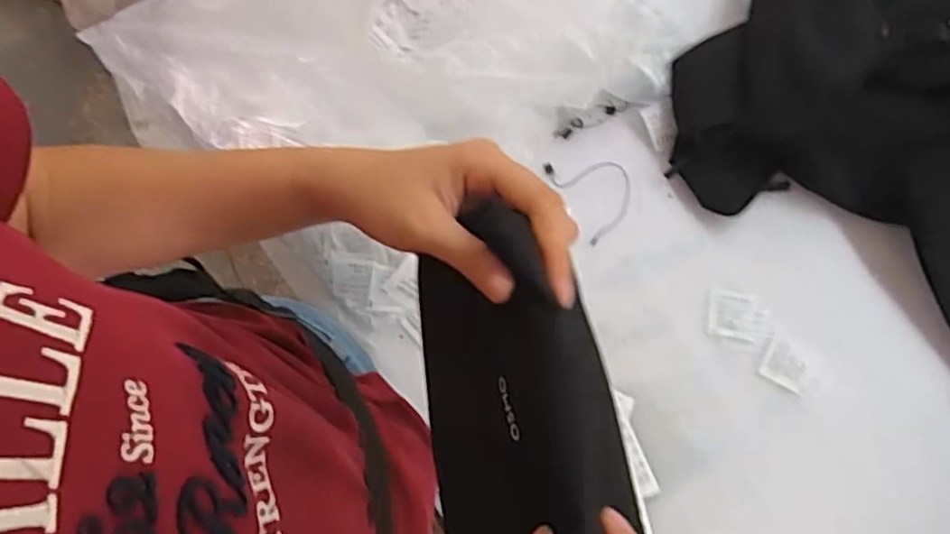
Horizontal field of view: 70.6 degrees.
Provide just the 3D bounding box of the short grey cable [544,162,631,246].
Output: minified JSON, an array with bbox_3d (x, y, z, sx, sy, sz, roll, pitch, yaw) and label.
[{"bbox_3d":[0.110,-0.070,0.605,0.064,0.007,0.084,-30,77,-6],"label":"short grey cable"}]

